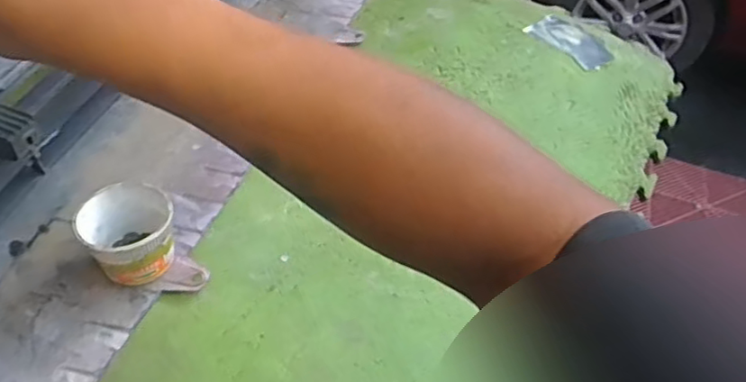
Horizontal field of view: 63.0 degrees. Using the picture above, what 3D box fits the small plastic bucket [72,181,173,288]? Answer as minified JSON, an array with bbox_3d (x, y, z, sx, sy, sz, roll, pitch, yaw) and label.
[{"bbox_3d":[-0.259,0.049,0.658,0.092,0.075,0.094,3,50,-4],"label":"small plastic bucket"}]

